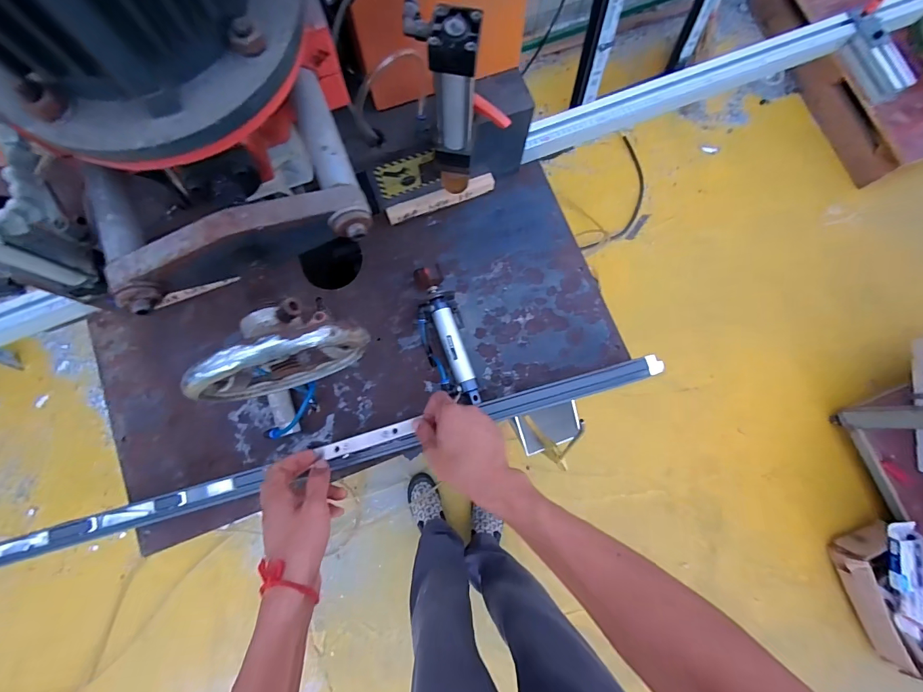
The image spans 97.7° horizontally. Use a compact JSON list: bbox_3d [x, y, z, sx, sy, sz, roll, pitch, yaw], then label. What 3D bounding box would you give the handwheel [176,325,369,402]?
[{"bbox_3d":[-0.114,0.013,0.267,0.108,0.112,0.016,-17,81,-4],"label":"handwheel"}]

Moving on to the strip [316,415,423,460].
[{"bbox_3d":[-0.121,0.123,0.532,0.136,0.011,0.018,-19,84,4],"label":"strip"}]

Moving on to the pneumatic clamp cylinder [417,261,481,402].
[{"bbox_3d":[-0.027,-0.017,0.611,0.066,0.044,0.208,-11,81,-3],"label":"pneumatic clamp cylinder"}]

